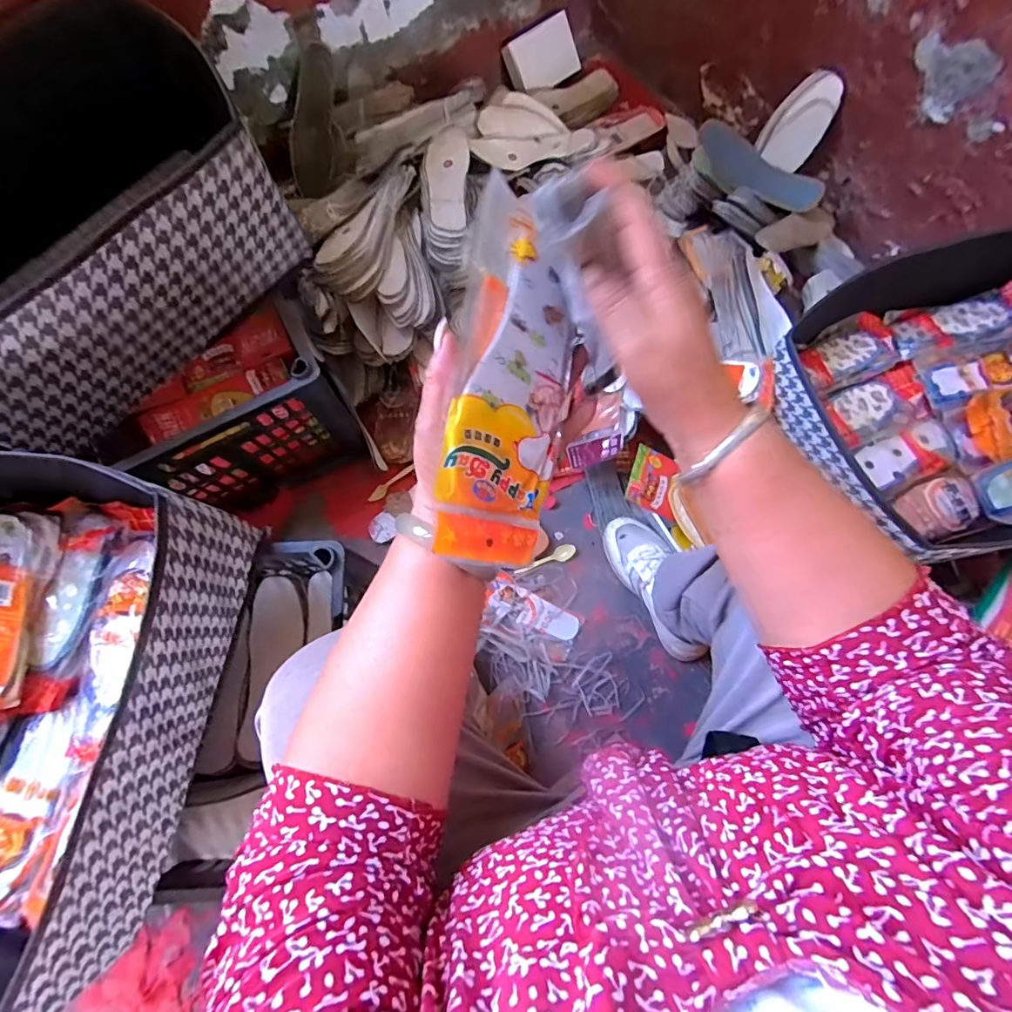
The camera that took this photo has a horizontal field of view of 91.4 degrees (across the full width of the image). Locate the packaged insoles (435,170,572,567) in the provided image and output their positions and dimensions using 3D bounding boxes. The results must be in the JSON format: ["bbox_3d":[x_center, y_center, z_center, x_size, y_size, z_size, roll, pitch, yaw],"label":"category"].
[{"bbox_3d":[0.004,-0.074,0.301,0.082,0.010,0.214,13,82,-39],"label":"packaged insoles"}]

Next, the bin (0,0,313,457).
[{"bbox_3d":[-0.497,-0.317,0.569,0.333,0.184,0.468,41,79,10],"label":"bin"}]

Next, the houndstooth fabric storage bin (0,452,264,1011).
[{"bbox_3d":[-0.454,0.176,0.430,0.352,0.177,0.406,9,76,2],"label":"houndstooth fabric storage bin"}]

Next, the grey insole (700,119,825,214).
[{"bbox_3d":[0.446,-0.604,0.883,0.085,0.040,0.243,-41,79,-9],"label":"grey insole"}]

